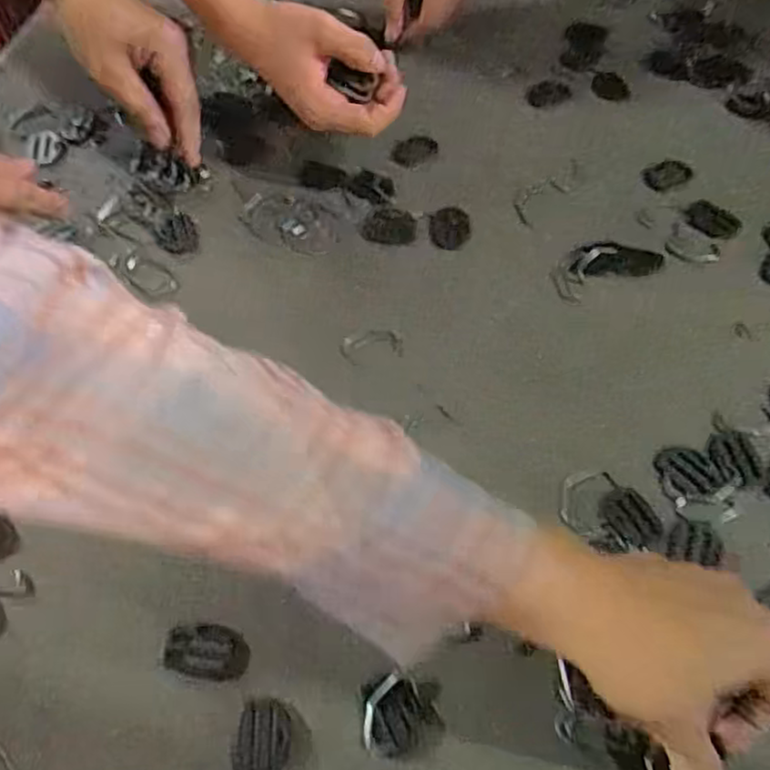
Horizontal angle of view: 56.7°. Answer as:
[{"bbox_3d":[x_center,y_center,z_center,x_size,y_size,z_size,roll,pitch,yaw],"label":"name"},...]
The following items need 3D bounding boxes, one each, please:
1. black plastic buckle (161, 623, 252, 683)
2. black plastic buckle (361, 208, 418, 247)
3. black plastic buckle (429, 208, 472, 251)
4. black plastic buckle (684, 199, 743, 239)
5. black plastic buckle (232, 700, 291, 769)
[{"bbox_3d":[-0.085,0.127,0.342,0.041,0.004,0.024,4,58,4],"label":"black plastic buckle"},{"bbox_3d":[0.003,-0.108,0.484,0.036,0.004,0.029,10,58,7],"label":"black plastic buckle"},{"bbox_3d":[0.044,-0.105,0.480,0.027,0.005,0.033,9,58,7],"label":"black plastic buckle"},{"bbox_3d":[0.221,-0.111,0.481,0.036,0.004,0.027,32,64,20],"label":"black plastic buckle"},{"bbox_3d":[-0.056,0.160,0.322,0.026,0.004,0.032,-5,58,-2],"label":"black plastic buckle"}]

